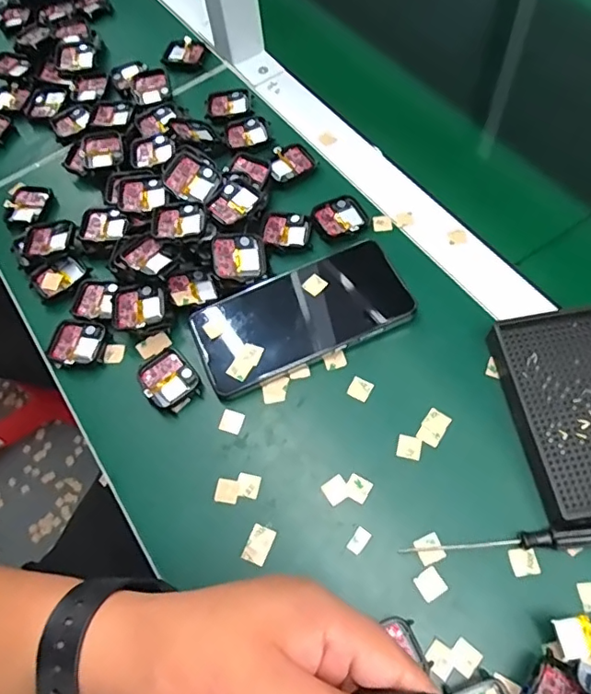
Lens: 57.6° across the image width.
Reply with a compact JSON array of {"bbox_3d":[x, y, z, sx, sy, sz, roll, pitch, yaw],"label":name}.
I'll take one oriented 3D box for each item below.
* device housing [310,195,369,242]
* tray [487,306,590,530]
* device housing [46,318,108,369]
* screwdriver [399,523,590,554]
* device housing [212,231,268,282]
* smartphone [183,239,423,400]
[{"bbox_3d":[0.038,-0.109,0.453,0.044,0.007,0.039,-27,64,-8],"label":"device housing"},{"bbox_3d":[0.195,0.042,0.359,0.093,0.024,0.138,-8,63,1],"label":"tray"},{"bbox_3d":[-0.172,-0.003,0.423,0.041,0.006,0.040,9,64,10],"label":"device housing"},{"bbox_3d":[0.132,0.118,0.329,0.130,0.017,0.012,-5,63,3],"label":"screwdriver"},{"bbox_3d":[-0.045,-0.071,0.429,0.042,0.006,0.037,-5,85,-21],"label":"device housing"},{"bbox_3d":[0.003,-0.026,0.412,0.158,0.016,0.079,-24,63,-7],"label":"smartphone"}]

